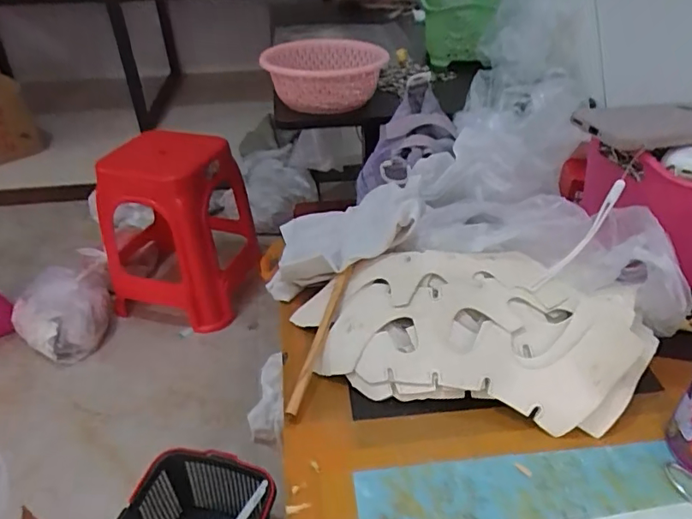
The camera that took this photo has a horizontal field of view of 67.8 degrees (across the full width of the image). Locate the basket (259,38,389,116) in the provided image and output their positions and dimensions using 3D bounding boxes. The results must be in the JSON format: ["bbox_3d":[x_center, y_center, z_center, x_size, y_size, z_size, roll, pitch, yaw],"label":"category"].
[{"bbox_3d":[-0.037,-0.332,0.937,0.204,0.102,0.241,-2,35,-1],"label":"basket"}]

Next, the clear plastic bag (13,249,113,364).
[{"bbox_3d":[-0.830,0.136,1.526,0.250,0.148,0.382,-13,37,-16],"label":"clear plastic bag"}]

